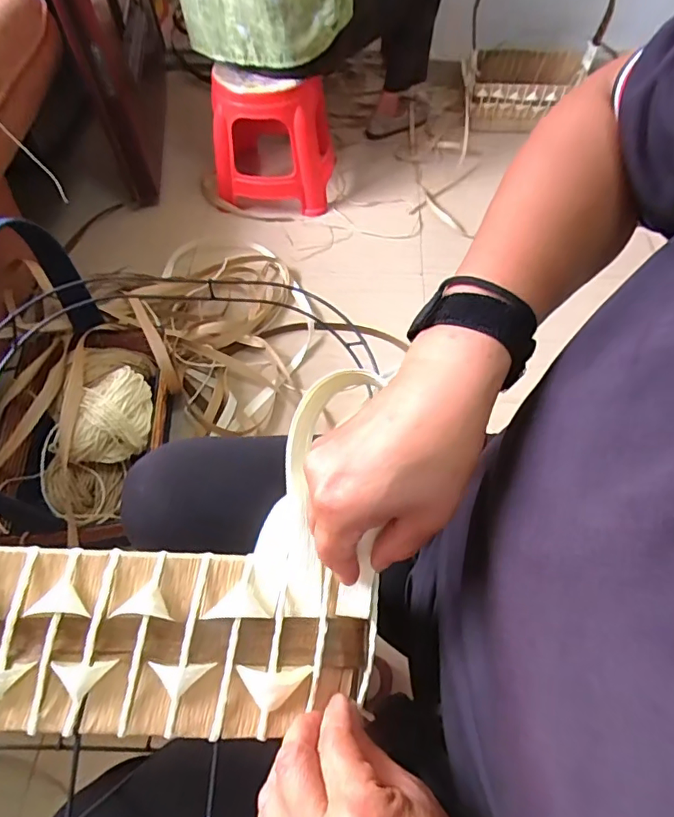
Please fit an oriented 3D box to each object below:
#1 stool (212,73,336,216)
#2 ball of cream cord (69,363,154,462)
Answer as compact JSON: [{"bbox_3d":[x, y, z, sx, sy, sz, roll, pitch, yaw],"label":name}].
[{"bbox_3d":[-0.163,-0.688,1.310,0.276,0.279,0.214,6,57,6],"label":"stool"},{"bbox_3d":[-0.370,0.009,0.860,0.107,0.104,0.152,-2,57,1],"label":"ball of cream cord"}]

